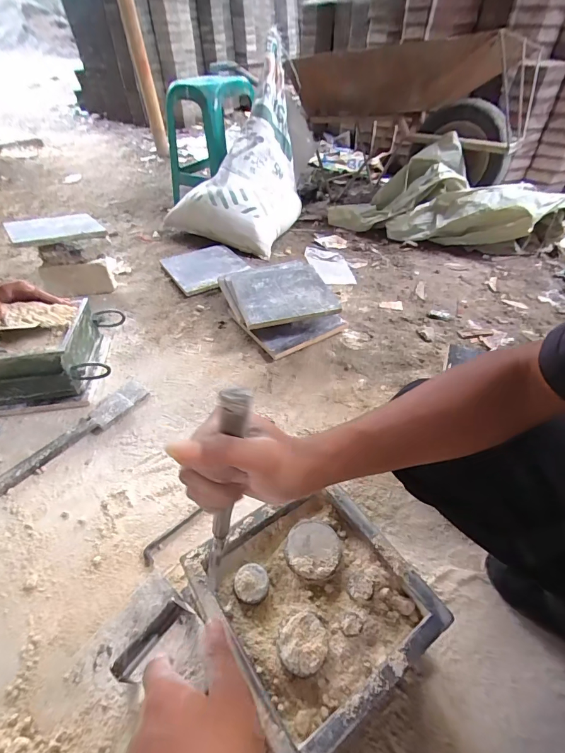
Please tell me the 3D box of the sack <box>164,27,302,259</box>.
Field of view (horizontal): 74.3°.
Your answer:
[{"bbox_3d":[-0.131,-0.769,1.298,0.405,0.505,0.412,24,48,19],"label":"sack"}]

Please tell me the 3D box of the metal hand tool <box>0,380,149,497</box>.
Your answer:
[{"bbox_3d":[-0.419,0.117,0.761,0.066,0.021,0.332,28,50,22],"label":"metal hand tool"}]

